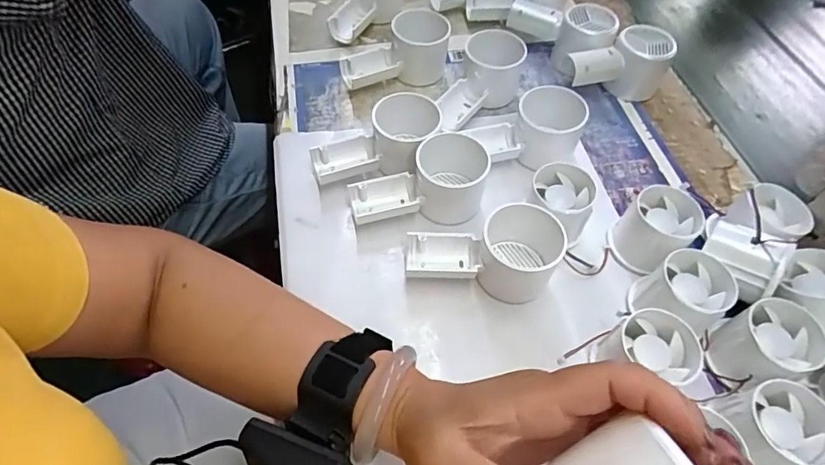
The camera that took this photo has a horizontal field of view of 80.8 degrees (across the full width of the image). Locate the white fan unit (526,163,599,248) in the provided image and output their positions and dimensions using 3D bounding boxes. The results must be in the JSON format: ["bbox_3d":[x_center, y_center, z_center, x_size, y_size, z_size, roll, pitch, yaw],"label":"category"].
[{"bbox_3d":[0.119,-0.022,0.398,0.054,0.045,0.054,1,56,-2],"label":"white fan unit"}]

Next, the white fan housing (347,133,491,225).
[{"bbox_3d":[0.004,-0.041,0.404,0.110,0.057,0.050,-6,56,-6],"label":"white fan housing"}]

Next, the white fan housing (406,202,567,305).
[{"bbox_3d":[0.058,0.016,0.370,0.122,0.050,0.054,2,56,-1],"label":"white fan housing"}]

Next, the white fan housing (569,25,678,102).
[{"bbox_3d":[0.214,-0.168,0.502,0.111,0.054,0.056,-25,60,-18],"label":"white fan housing"}]

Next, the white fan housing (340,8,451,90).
[{"bbox_3d":[-0.019,-0.187,0.499,0.111,0.055,0.056,-12,57,-10],"label":"white fan housing"}]

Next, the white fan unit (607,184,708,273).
[{"bbox_3d":[0.194,-0.002,0.391,0.061,0.050,0.051,-36,64,-23],"label":"white fan unit"}]

